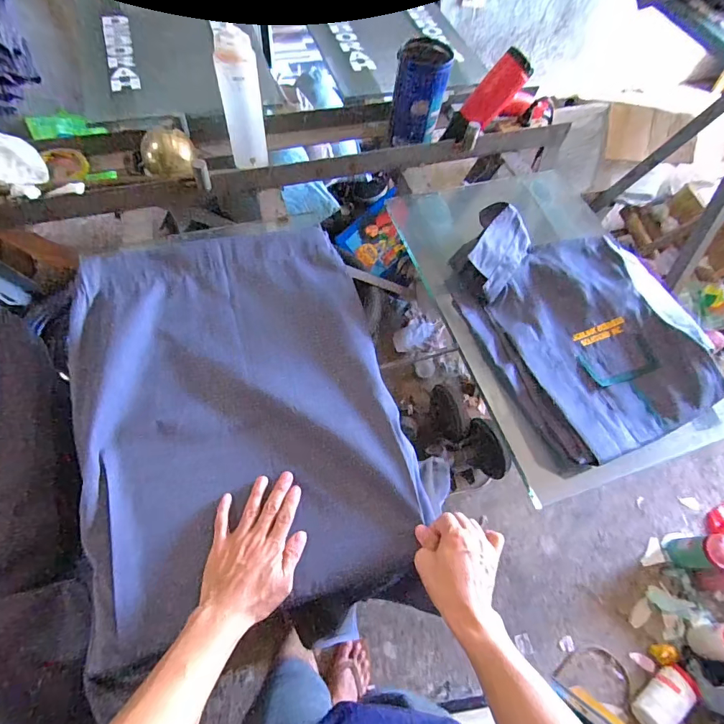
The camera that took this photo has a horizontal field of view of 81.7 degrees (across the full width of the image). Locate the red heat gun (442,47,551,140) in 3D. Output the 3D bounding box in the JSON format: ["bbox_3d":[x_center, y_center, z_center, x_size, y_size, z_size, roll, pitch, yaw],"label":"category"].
[{"bbox_3d":[0.304,-0.577,0.907,0.272,0.131,0.093,-27,66,-17],"label":"red heat gun"}]

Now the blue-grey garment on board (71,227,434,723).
[{"bbox_3d":[-0.179,0.047,0.611,0.424,0.035,0.586,-16,64,-12],"label":"blue-grey garment on board"}]

